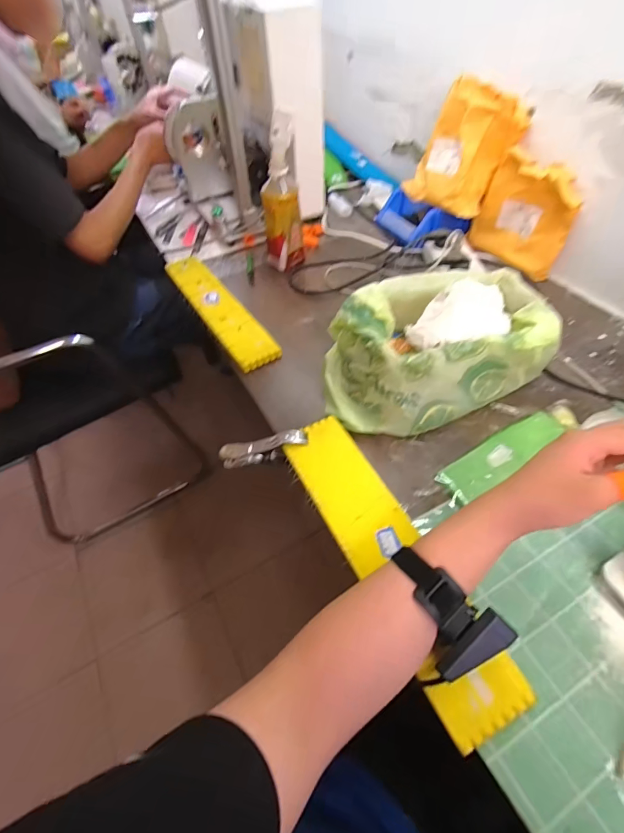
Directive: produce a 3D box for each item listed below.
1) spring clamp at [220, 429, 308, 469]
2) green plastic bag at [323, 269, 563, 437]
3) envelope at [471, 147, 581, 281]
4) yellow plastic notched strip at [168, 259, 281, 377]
[{"bbox_3d":[-0.065,0.042,0.514,0.118,0.035,0.026,-18,51,11],"label":"spring clamp"},{"bbox_3d":[0.166,-0.097,0.521,0.307,0.118,0.170,-23,54,-13],"label":"green plastic bag"},{"bbox_3d":[0.375,-0.354,0.686,0.042,0.159,0.169,-27,55,-16],"label":"envelope"},{"bbox_3d":[-0.172,-0.195,0.692,0.072,0.018,0.344,-30,55,-18],"label":"yellow plastic notched strip"}]

